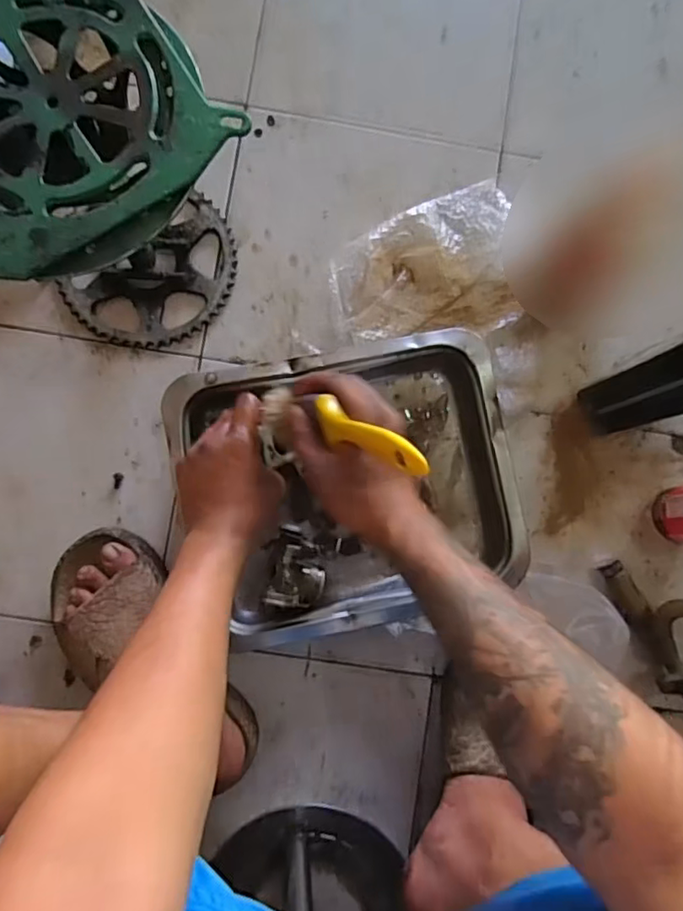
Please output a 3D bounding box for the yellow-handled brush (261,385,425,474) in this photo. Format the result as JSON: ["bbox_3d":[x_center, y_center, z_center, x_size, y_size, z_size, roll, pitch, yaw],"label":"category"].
[{"bbox_3d":[-0.006,-0.019,0.422,0.028,0.204,0.037,40,81,-33],"label":"yellow-handled brush"}]

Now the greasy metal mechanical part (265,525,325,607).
[{"bbox_3d":[-0.041,0.109,0.587,0.051,0.064,0.073,10,82,-2],"label":"greasy metal mechanical part"}]

